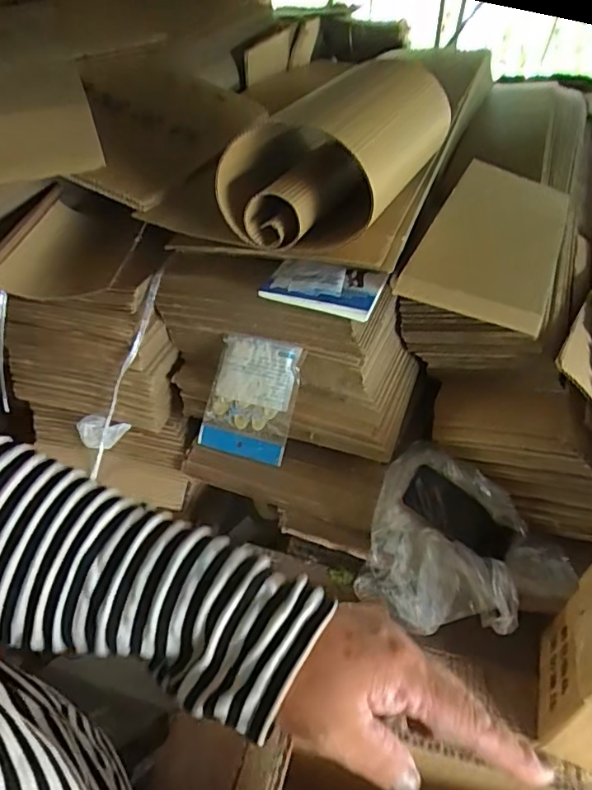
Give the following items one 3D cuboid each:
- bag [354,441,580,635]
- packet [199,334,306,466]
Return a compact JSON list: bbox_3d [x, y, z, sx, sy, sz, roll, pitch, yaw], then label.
[{"bbox_3d":[0.219,0.214,0.773,0.234,0.099,0.267,-30,54,-31],"label":"bag"},{"bbox_3d":[-0.070,0.004,0.857,0.137,0.180,0.023,13,3,20],"label":"packet"}]

